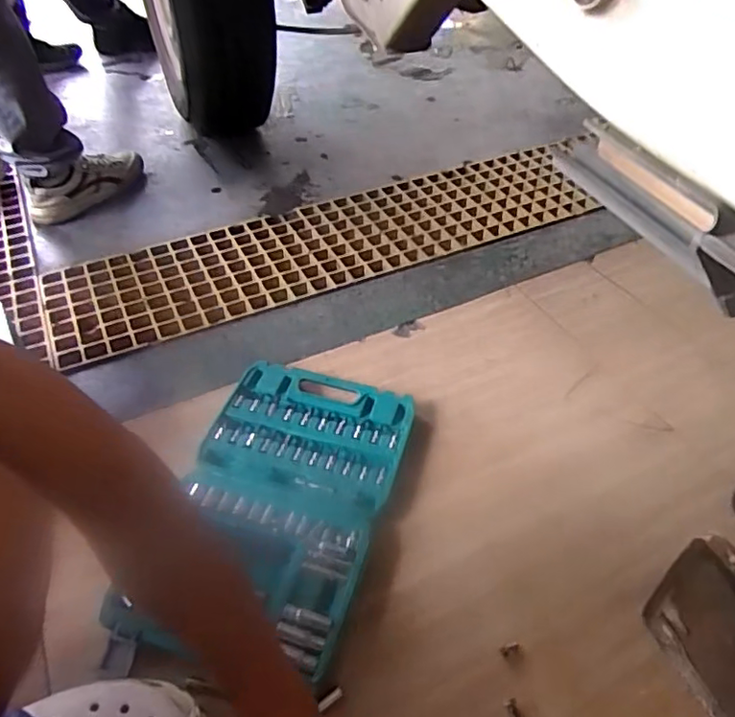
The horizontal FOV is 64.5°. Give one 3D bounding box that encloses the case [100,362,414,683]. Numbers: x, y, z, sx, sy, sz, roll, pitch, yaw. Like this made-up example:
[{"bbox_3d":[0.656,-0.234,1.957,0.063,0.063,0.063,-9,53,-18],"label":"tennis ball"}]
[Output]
[{"bbox_3d":[-0.104,0.174,0.691,0.241,0.038,0.399,11,46,10],"label":"case"}]

